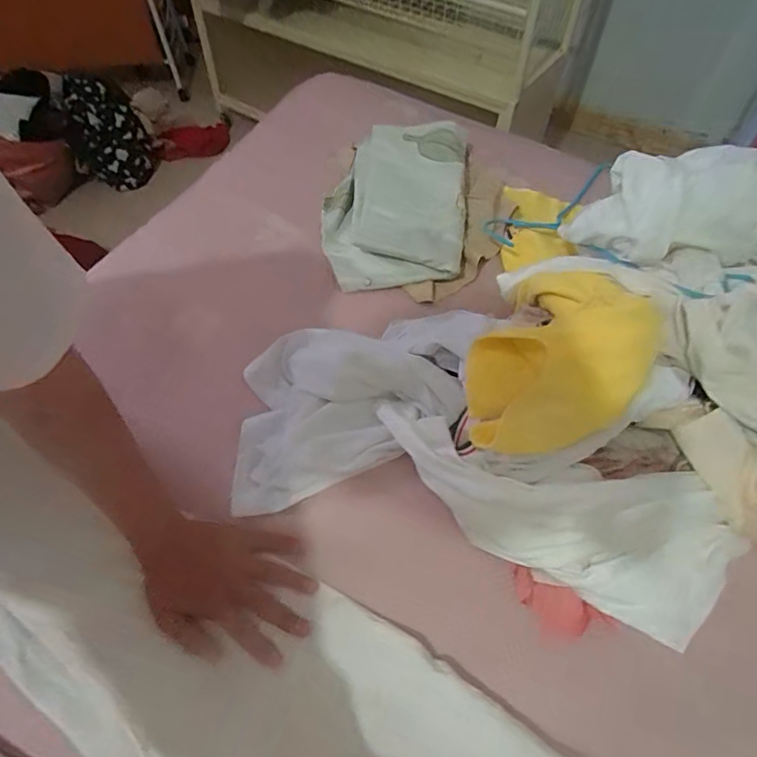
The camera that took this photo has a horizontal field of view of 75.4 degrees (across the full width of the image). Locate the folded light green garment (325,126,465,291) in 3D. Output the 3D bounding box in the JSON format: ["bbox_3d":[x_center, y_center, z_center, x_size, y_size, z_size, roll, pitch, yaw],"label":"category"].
[{"bbox_3d":[0.021,-0.254,0.683,0.192,0.054,0.274,4,57,3],"label":"folded light green garment"}]

